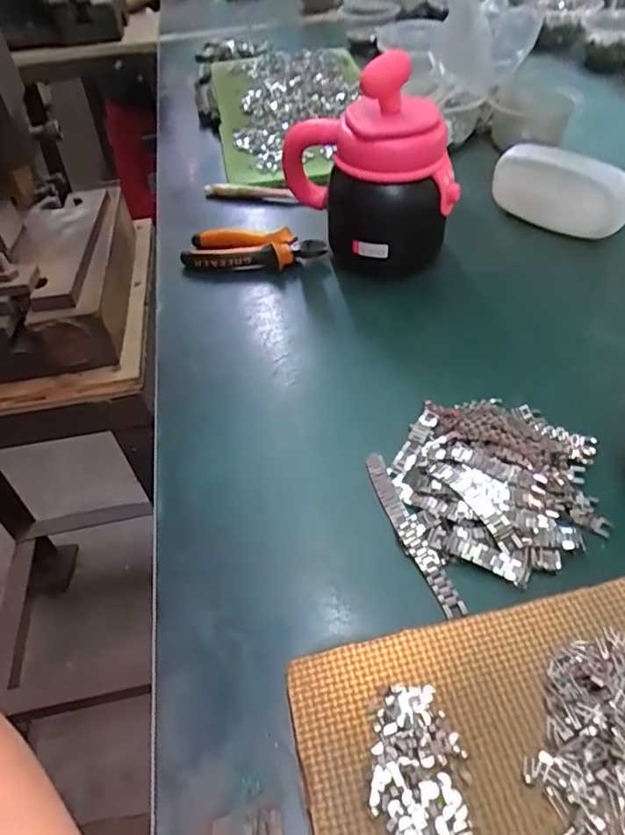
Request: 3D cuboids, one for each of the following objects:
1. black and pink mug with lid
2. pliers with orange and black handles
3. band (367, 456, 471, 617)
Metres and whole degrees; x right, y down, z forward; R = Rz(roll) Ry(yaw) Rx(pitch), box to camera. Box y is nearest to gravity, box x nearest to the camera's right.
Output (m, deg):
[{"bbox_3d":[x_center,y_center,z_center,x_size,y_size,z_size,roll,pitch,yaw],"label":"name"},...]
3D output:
[{"bbox_3d":[0.053,-0.240,0.551,0.090,0.179,0.153,-29,50,-21],"label":"black and pink mug with lid"},{"bbox_3d":[-0.063,-0.181,0.608,0.151,0.030,0.057,1,46,7],"label":"pliers with orange and black handles"},{"bbox_3d":[0.063,0.074,0.371,0.017,0.011,0.124,-17,47,-10],"label":"band"}]

